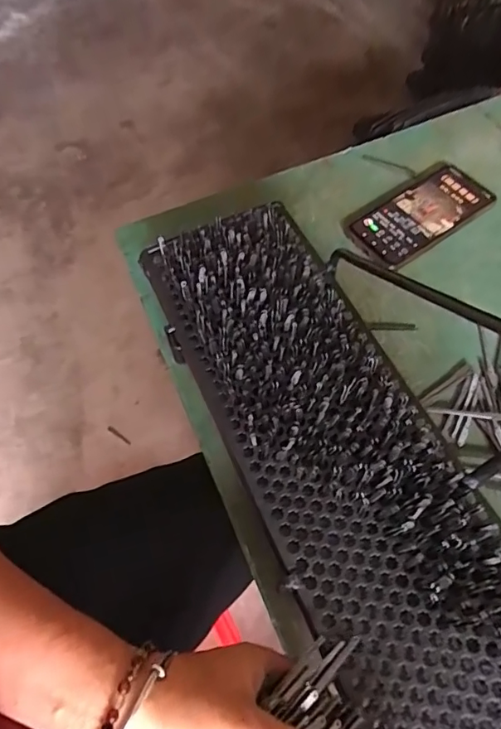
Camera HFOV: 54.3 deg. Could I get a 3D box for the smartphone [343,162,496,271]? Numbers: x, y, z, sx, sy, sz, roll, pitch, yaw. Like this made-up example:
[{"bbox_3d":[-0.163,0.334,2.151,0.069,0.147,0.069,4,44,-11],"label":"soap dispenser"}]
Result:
[{"bbox_3d":[0.184,-0.165,0.529,0.164,0.009,0.081,-33,65,-14],"label":"smartphone"}]

